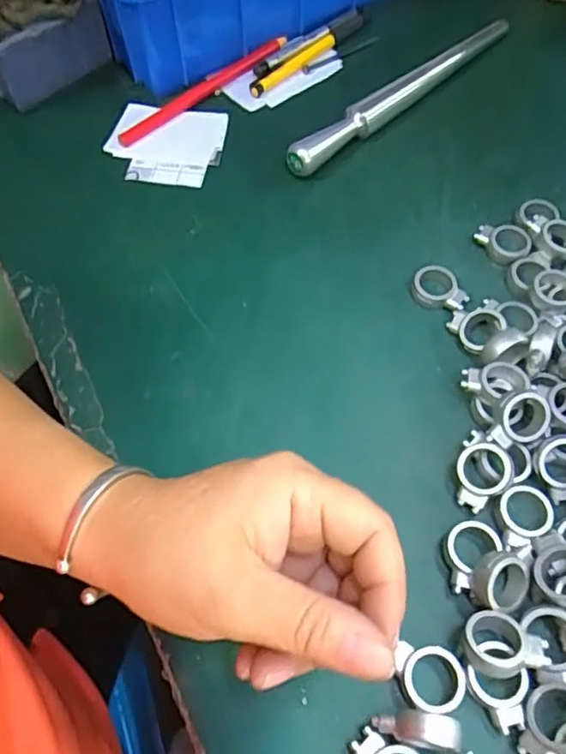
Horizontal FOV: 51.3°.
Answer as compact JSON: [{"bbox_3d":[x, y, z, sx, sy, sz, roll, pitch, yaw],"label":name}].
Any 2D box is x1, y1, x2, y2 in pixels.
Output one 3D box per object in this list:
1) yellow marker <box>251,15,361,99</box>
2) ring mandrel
[{"bbox_3d":[0.020,-0.251,0.461,0.120,0.009,0.013,-41,68,-19],"label":"yellow marker"},{"bbox_3d":[0.091,-0.207,0.430,0.224,0.021,0.017,-38,67,-18],"label":"ring mandrel"}]

